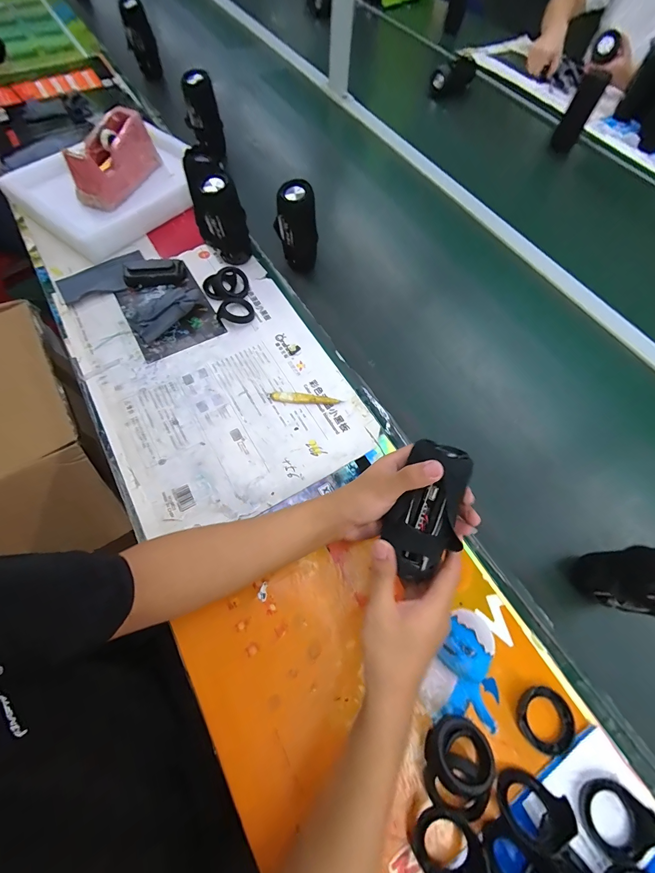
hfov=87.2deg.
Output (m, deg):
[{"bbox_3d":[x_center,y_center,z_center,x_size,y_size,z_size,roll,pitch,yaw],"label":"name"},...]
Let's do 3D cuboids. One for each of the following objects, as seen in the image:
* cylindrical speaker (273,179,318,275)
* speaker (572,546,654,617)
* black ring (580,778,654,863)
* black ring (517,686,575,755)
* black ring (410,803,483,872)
[{"bbox_3d":[-0.058,-0.384,0.634,0.061,0.133,0.057,-35,71,-19],"label":"cylindrical speaker"},{"bbox_3d":[0.356,0.168,0.396,0.068,0.138,0.057,40,68,15],"label":"speaker"},{"bbox_3d":[0.293,0.388,0.346,0.065,0.024,0.057,28,65,10],"label":"black ring"},{"bbox_3d":[0.244,0.314,0.382,0.064,0.017,0.059,2,64,-3],"label":"black ring"},{"bbox_3d":[0.115,0.396,0.332,0.060,0.011,0.058,-4,71,12],"label":"black ring"}]

